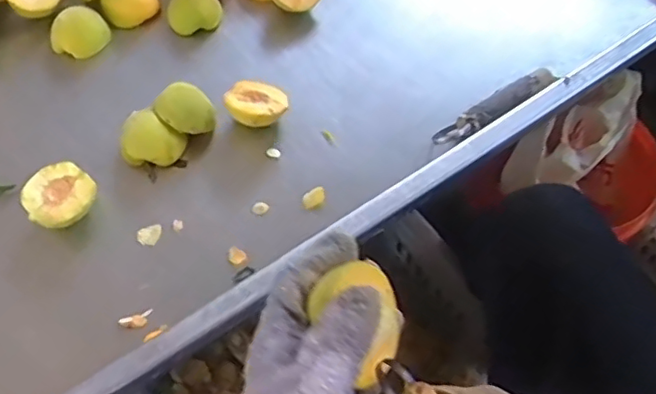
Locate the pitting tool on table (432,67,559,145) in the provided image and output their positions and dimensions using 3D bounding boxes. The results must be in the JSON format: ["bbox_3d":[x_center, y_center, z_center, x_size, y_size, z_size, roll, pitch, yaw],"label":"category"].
[{"bbox_3d":[0.161,-0.086,0.589,0.134,0.020,0.025,-32,64,-5],"label":"pitting tool on table"}]

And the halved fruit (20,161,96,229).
[{"bbox_3d":[-0.236,0.002,0.545,0.059,0.024,0.057,1,58,-1],"label":"halved fruit"}]

